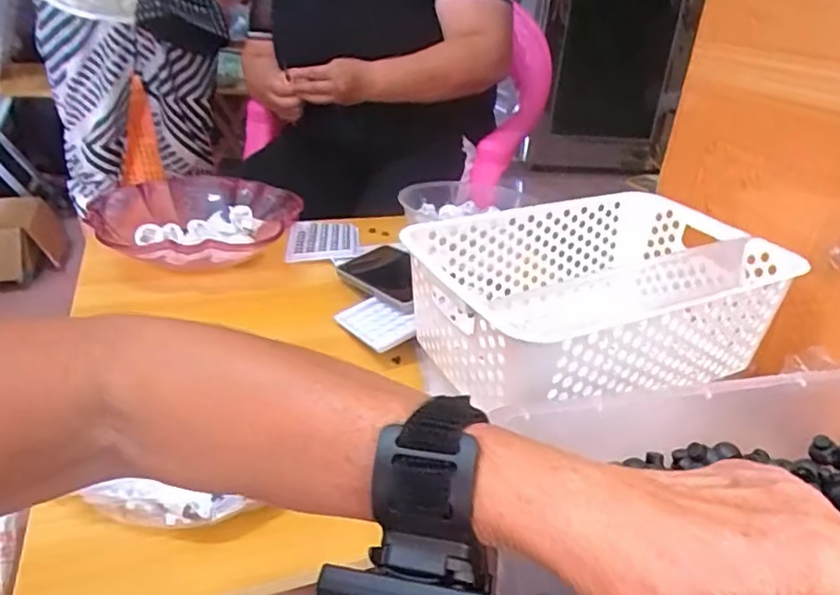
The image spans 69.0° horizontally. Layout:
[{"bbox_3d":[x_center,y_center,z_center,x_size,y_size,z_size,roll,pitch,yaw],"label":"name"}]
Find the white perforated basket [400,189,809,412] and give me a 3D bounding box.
[{"bbox_3d":[0.160,0.006,0.565,0.319,0.119,0.210,-9,30,-23],"label":"white perforated basket"}]

